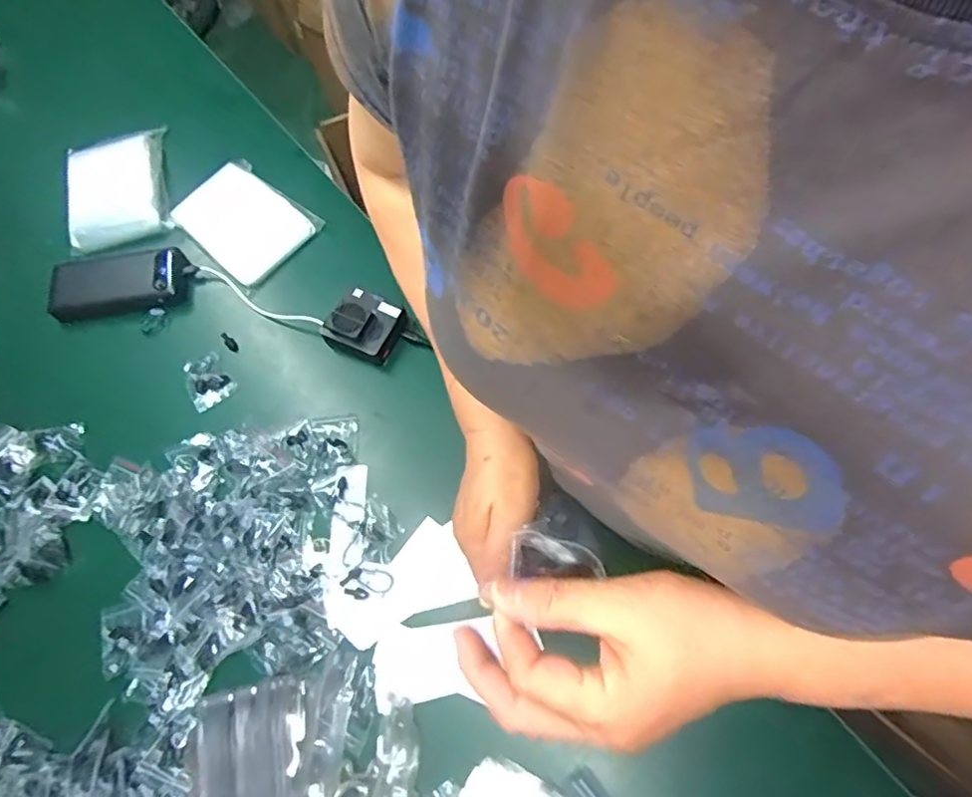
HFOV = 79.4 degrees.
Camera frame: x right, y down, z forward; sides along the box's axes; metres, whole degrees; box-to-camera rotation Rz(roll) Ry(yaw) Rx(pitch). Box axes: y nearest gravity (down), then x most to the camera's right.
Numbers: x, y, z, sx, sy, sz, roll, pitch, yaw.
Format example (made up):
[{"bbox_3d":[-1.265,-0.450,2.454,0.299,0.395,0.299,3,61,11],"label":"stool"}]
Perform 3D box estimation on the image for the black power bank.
[{"bbox_3d":[-0.447,-0.140,0.712,0.151,0.022,0.084,-13,67,-3],"label":"black power bank"}]

